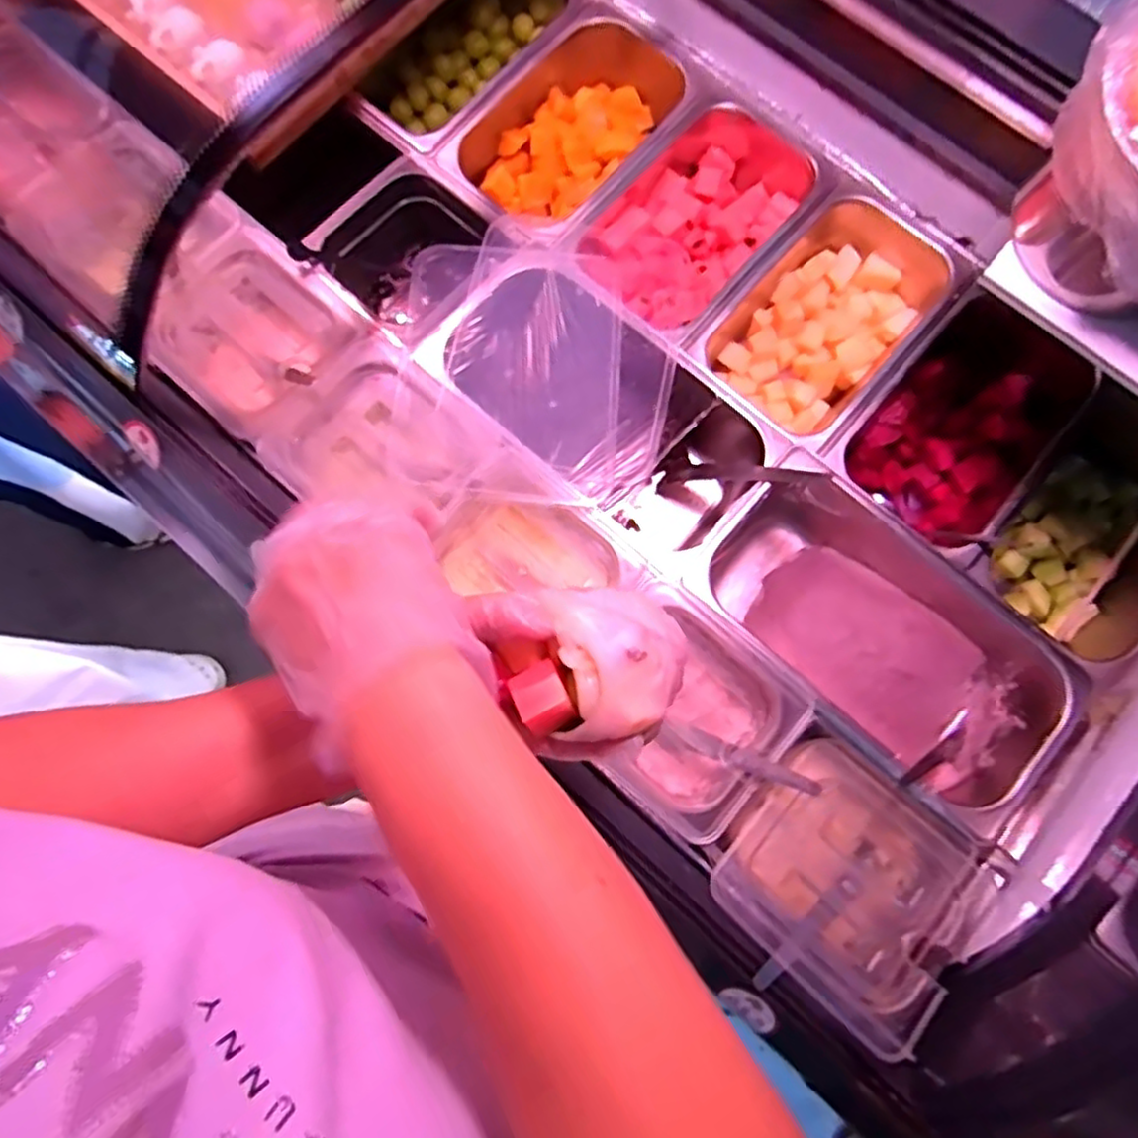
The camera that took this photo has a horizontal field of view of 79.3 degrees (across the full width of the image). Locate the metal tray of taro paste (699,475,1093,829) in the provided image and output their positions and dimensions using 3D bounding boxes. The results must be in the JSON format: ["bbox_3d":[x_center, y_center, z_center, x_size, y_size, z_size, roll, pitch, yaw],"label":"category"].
[{"bbox_3d":[0.282,0.064,0.635,0.184,0.104,0.310,-40,82,-8],"label":"metal tray of taro paste"}]

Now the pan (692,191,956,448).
[{"bbox_3d":[0.249,-0.240,0.683,0.146,0.094,0.255,41,81,7],"label":"pan"}]

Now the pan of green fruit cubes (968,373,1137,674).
[{"bbox_3d":[0.488,-0.031,0.648,0.256,0.106,0.189,-37,81,-8],"label":"pan of green fruit cubes"}]

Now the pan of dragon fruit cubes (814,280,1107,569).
[{"bbox_3d":[0.368,-0.136,0.664,0.154,0.082,0.253,41,81,7],"label":"pan of dragon fruit cubes"}]

